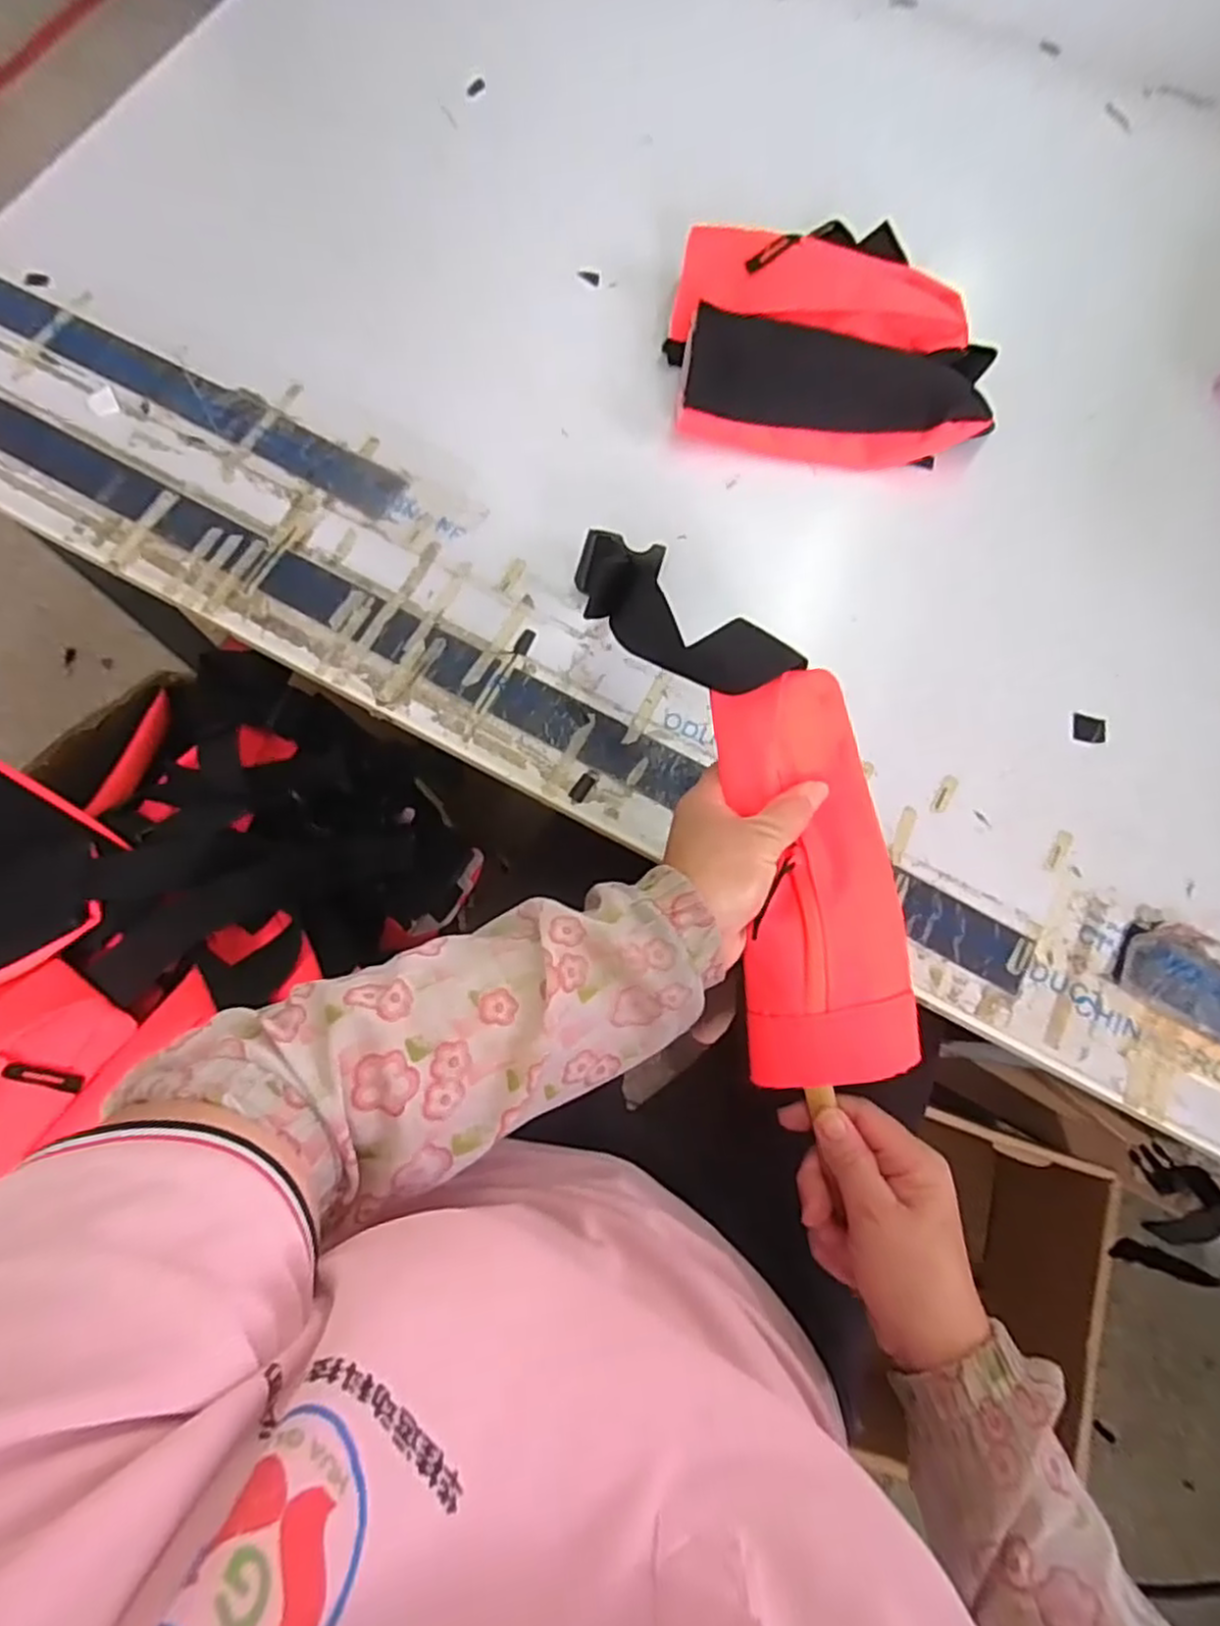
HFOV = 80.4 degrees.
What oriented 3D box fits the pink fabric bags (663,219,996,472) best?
[{"bbox_3d":[0.168,-0.358,0.557,0.232,0.057,0.175,6,75,2],"label":"pink fabric bags"}]

